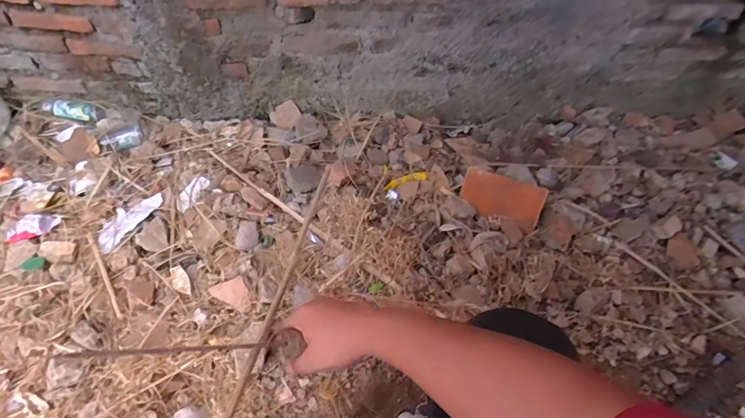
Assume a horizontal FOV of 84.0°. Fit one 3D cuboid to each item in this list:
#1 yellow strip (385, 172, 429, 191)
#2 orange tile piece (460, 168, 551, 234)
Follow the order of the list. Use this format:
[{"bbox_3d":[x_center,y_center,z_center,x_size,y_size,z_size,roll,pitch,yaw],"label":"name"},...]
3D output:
[{"bbox_3d":[0.090,-0.080,1.134,0.119,0.027,0.039,-10,51,-11],"label":"yellow strip"},{"bbox_3d":[0.324,-0.026,1.038,0.197,0.111,0.016,21,23,14],"label":"orange tile piece"}]

